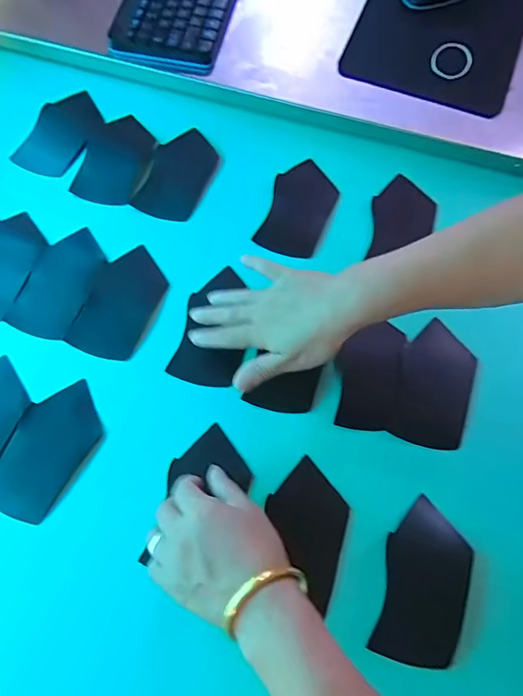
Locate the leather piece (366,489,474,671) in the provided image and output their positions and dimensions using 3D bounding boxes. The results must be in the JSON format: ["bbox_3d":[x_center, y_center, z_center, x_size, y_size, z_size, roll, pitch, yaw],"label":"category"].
[{"bbox_3d":[0.143,0.205,0.392,0.074,0.005,0.128,18,71,2],"label":"leather piece"}]

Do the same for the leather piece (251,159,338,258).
[{"bbox_3d":[0.045,-0.166,0.527,0.072,0.006,0.126,22,71,1],"label":"leather piece"}]

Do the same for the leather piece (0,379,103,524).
[{"bbox_3d":[-0.208,0.098,0.435,0.071,0.004,0.131,30,73,4],"label":"leather piece"}]

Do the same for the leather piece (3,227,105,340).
[{"bbox_3d":[-0.223,-0.073,0.495,0.072,0.006,0.129,19,72,7],"label":"leather piece"}]

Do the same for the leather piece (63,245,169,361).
[{"bbox_3d":[-0.152,-0.050,0.486,0.072,0.009,0.126,23,75,3],"label":"leather piece"}]

